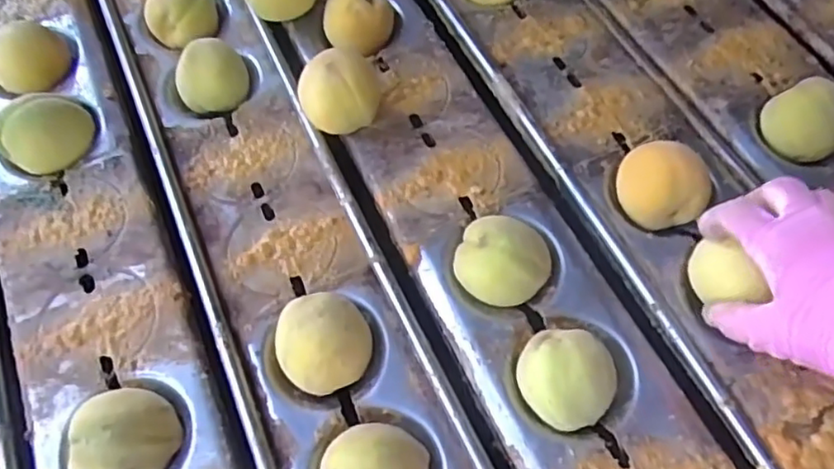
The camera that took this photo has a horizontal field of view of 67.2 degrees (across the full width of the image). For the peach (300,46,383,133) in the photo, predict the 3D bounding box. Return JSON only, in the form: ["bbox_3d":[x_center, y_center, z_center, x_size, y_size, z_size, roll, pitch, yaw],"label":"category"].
[{"bbox_3d":[-0.063,-0.115,0.514,0.065,0.068,0.055,-11,62,-2],"label":"peach"}]

